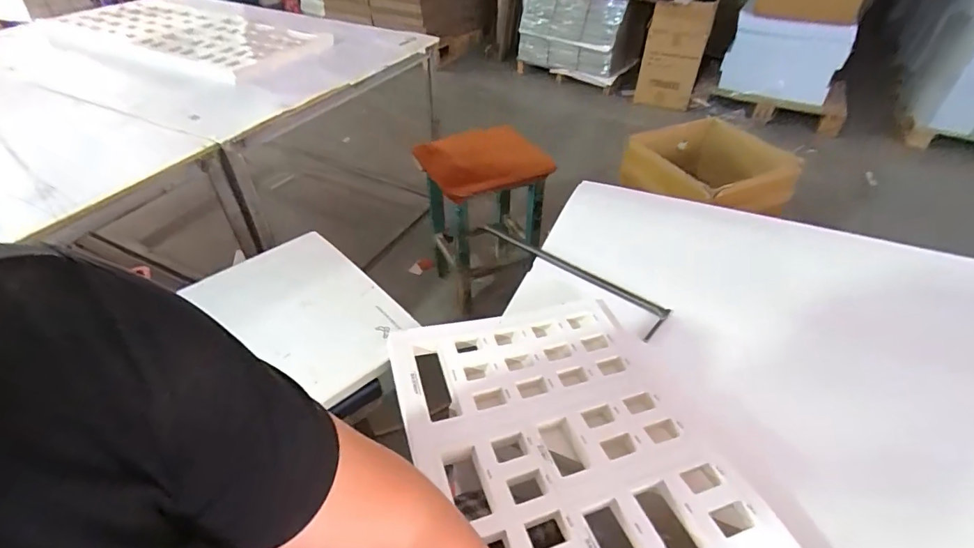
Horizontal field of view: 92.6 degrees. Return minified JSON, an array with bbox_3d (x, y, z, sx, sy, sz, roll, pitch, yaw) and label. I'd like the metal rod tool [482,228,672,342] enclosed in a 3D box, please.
[{"bbox_3d":[0.148,-0.007,0.872,0.385,0.019,0.075,32,50,30],"label":"metal rod tool"}]

